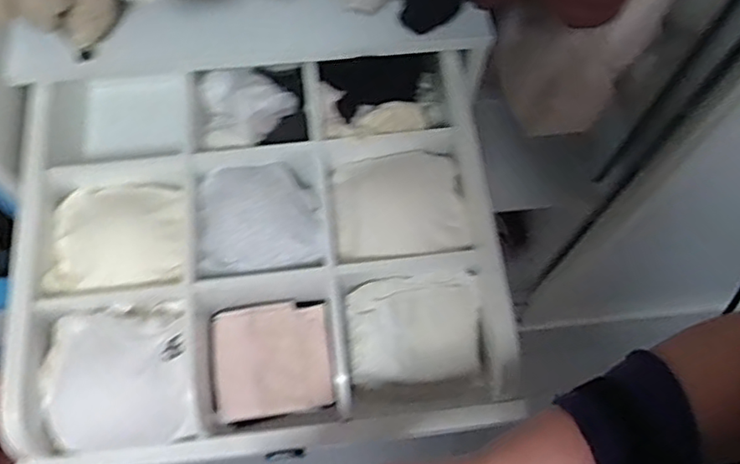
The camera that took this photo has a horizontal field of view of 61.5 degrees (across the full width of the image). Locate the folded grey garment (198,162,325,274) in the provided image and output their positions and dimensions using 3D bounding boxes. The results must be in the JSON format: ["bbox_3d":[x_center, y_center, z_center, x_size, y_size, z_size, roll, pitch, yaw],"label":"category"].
[{"bbox_3d":[-0.117,-0.016,0.631,0.116,0.041,0.123,-7,66,-3],"label":"folded grey garment"}]

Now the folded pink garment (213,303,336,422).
[{"bbox_3d":[-0.094,0.124,0.605,0.112,0.033,0.100,-7,66,-3],"label":"folded pink garment"}]

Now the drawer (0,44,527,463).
[{"bbox_3d":[-0.105,0.006,0.633,0.456,0.092,0.397,-6,66,-3],"label":"drawer"}]

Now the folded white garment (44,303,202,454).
[{"bbox_3d":[-0.230,0.129,0.565,0.138,0.059,0.118,-8,67,-4],"label":"folded white garment"}]

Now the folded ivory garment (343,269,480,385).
[{"bbox_3d":[0.043,0.091,0.599,0.126,0.030,0.101,-3,66,-1],"label":"folded ivory garment"}]

